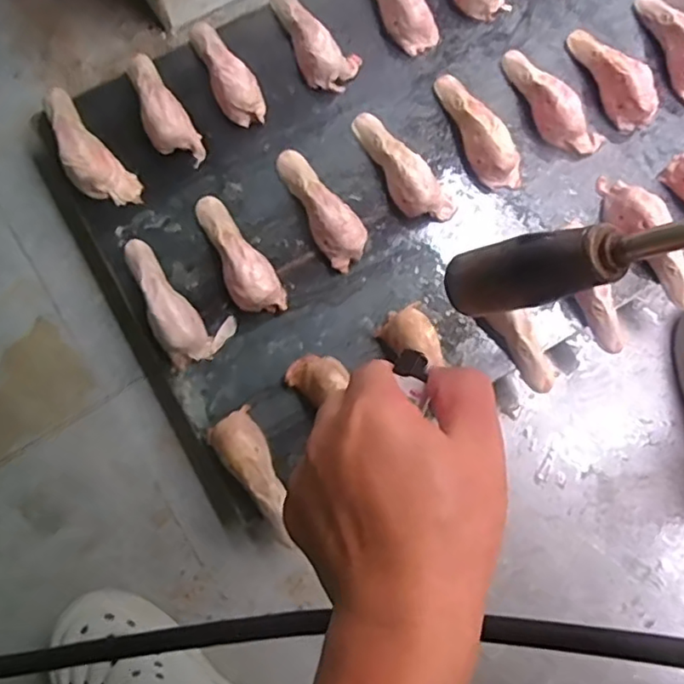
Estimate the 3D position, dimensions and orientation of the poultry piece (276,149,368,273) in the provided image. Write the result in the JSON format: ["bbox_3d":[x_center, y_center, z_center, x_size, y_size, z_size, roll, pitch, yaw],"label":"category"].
[{"bbox_3d":[-0.023,-0.141,0.627,0.045,0.037,0.139,-33,79,-8],"label":"poultry piece"}]

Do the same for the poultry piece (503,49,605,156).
[{"bbox_3d":[0.219,-0.256,0.653,0.046,0.041,0.140,-42,81,-10],"label":"poultry piece"}]

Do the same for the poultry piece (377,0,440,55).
[{"bbox_3d":[0.058,-0.388,0.684,0.042,0.041,0.147,-25,78,-7],"label":"poultry piece"}]

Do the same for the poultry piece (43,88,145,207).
[{"bbox_3d":[-0.270,-0.202,0.632,0.051,0.043,0.150,-39,80,-9],"label":"poultry piece"}]

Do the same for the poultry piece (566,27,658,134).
[{"bbox_3d":[0.295,-0.290,0.665,0.040,0.040,0.124,-26,79,-7],"label":"poultry piece"}]

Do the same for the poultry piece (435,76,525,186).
[{"bbox_3d":[0.138,-0.224,0.649,0.034,0.042,0.144,-27,79,-7],"label":"poultry piece"}]

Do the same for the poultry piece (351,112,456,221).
[{"bbox_3d":[0.056,-0.183,0.635,0.043,0.042,0.143,-38,80,-9],"label":"poultry piece"}]

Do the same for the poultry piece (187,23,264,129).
[{"bbox_3d":[-0.126,-0.297,0.658,0.044,0.046,0.133,-25,78,-7],"label":"poultry piece"}]

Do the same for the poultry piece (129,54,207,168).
[{"bbox_3d":[-0.193,-0.248,0.646,0.045,0.035,0.133,-30,79,-8],"label":"poultry piece"}]

